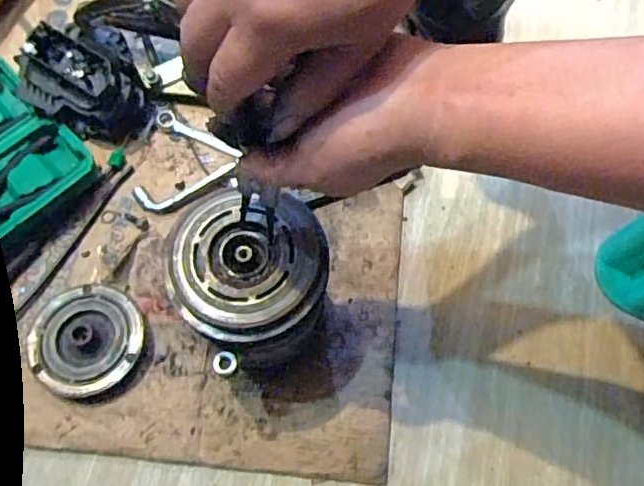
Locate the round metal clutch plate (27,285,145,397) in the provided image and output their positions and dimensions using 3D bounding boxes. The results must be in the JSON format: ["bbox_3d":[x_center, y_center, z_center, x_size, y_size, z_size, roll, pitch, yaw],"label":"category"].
[{"bbox_3d":[-0.216,0.090,0.542,0.100,0.032,0.098,0,68,0],"label":"round metal clutch plate"}]

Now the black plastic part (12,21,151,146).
[{"bbox_3d":[-0.251,-0.165,0.609,0.128,0.078,0.094,33,72,14],"label":"black plastic part"}]

